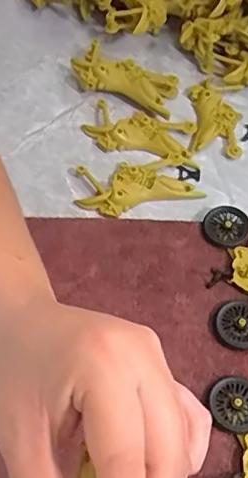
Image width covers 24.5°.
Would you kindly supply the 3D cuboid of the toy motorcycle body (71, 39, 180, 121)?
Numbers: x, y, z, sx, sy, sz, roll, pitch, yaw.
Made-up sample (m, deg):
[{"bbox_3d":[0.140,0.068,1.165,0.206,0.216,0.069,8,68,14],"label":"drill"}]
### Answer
[{"bbox_3d":[0.000,-0.152,0.539,0.104,0.023,0.048,23,58,8],"label":"toy motorcycle body"}]

